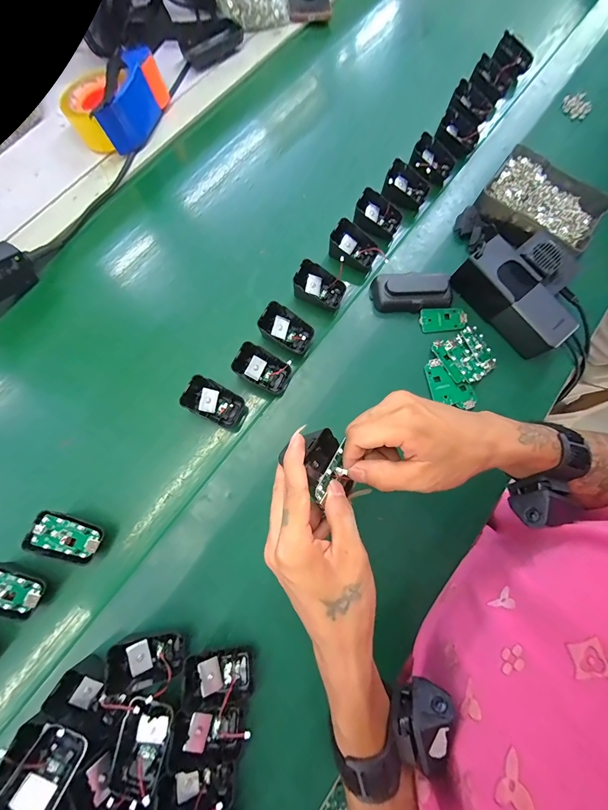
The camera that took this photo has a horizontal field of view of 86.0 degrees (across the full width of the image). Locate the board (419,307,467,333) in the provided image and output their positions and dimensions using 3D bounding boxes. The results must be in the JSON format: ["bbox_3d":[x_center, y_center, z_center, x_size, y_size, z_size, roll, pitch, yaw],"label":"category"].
[{"bbox_3d":[0.191,-0.118,0.444,0.062,0.007,0.031,-6,75,-2],"label":"board"}]

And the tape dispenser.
[{"bbox_3d":[-0.281,-0.460,0.501,0.090,0.073,0.144,26,76,7],"label":"tape dispenser"}]

